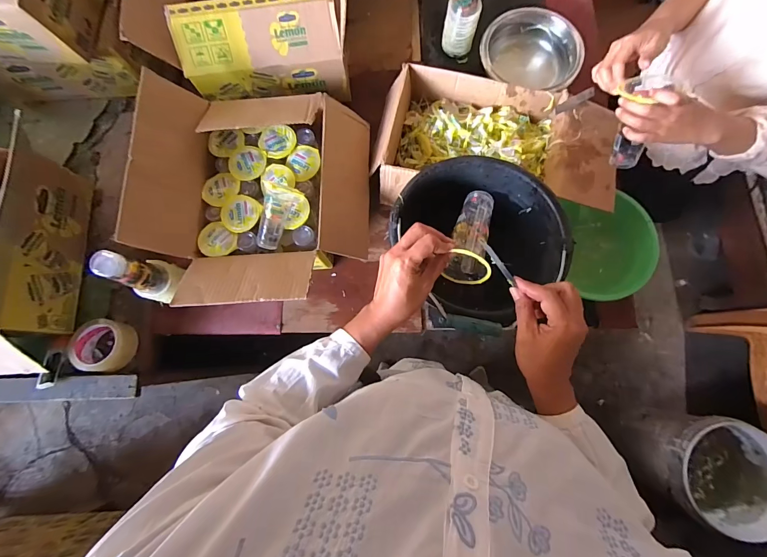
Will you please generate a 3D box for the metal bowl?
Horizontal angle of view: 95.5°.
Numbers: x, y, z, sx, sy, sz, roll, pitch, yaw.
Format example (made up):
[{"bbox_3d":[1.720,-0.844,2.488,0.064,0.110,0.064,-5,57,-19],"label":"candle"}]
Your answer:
[{"bbox_3d":[0.337,-0.513,0.820,0.219,0.091,0.178,23,80,6],"label":"metal bowl"}]

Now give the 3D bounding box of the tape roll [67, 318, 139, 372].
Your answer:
[{"bbox_3d":[-0.553,0.132,0.685,0.097,0.056,0.096,0,78,1],"label":"tape roll"}]

